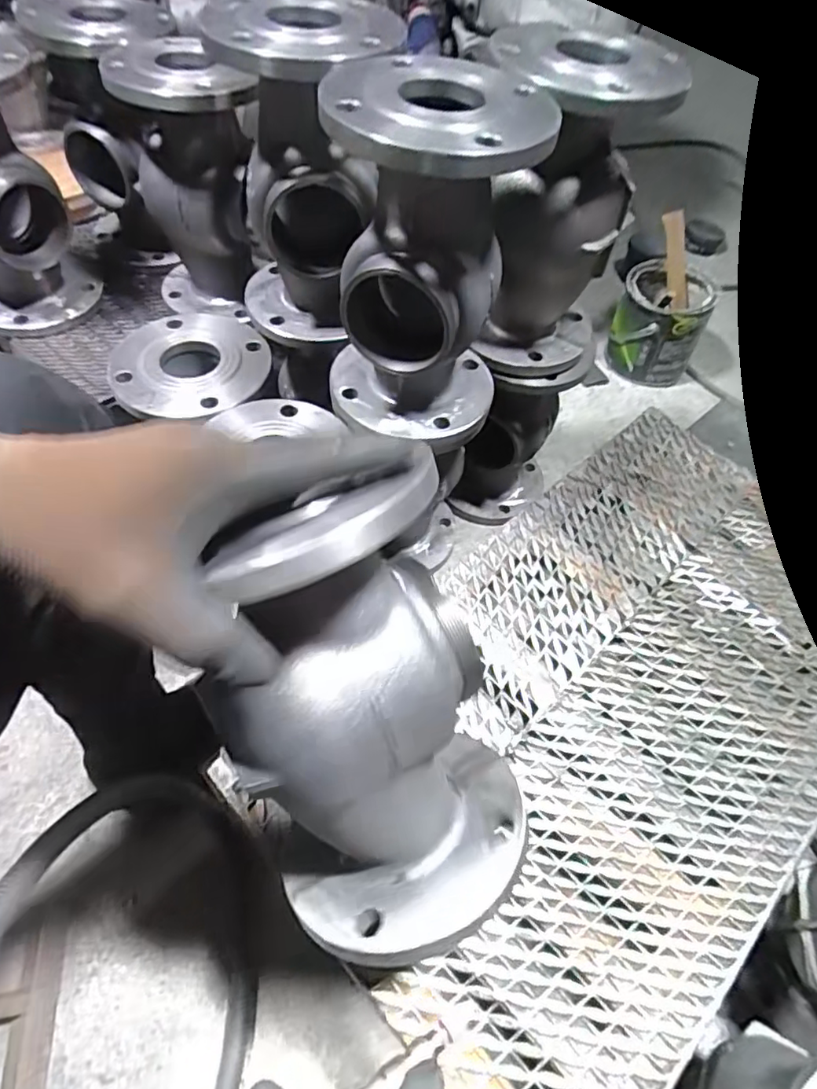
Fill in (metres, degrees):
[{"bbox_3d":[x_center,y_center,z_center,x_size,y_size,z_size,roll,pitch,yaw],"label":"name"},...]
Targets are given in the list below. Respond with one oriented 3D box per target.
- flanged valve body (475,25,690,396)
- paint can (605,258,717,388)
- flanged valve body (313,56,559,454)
[{"bbox_3d":[0.141,-0.324,0.613,0.163,0.294,0.156,-29,62,-21],"label":"flanged valve body"},{"bbox_3d":[0.458,-0.409,1.095,0.159,0.159,0.157,17,56,8],"label":"paint can"},{"bbox_3d":[0.013,-0.247,0.533,0.170,0.262,0.163,2,55,-2],"label":"flanged valve body"}]

